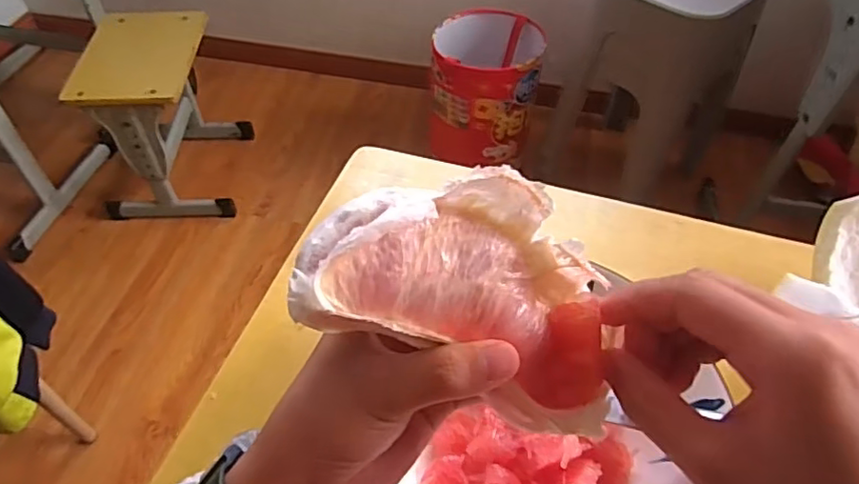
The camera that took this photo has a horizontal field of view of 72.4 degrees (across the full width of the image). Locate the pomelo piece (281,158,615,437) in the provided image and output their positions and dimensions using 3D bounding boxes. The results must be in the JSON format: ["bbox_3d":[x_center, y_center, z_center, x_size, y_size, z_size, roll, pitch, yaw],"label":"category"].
[{"bbox_3d":[0.010,0.014,0.223,0.126,0.055,0.070,32,78,-17],"label":"pomelo piece"}]

